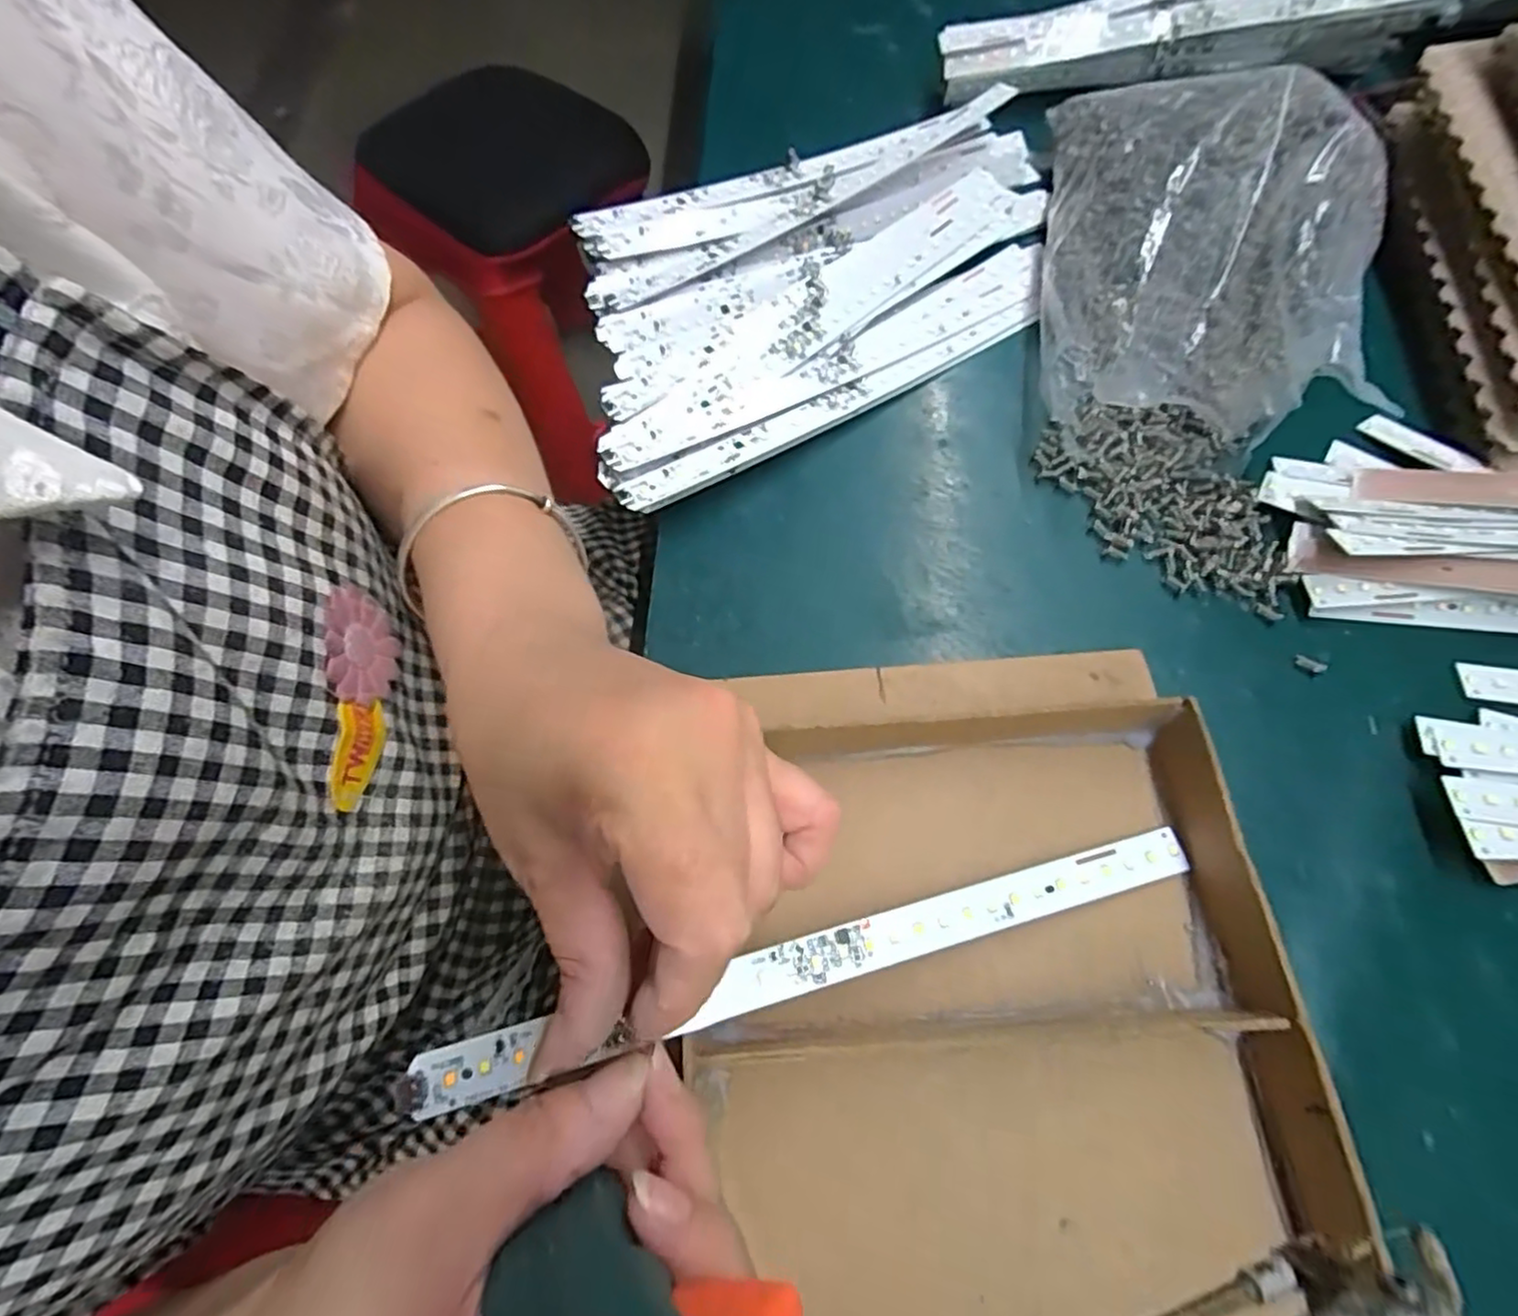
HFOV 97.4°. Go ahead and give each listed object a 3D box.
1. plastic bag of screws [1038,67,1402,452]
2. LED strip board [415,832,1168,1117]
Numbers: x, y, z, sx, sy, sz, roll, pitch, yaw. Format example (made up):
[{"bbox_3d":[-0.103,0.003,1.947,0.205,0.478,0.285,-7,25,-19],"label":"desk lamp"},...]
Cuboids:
[{"bbox_3d":[0.220,-0.225,0.347,0.116,0.089,0.233,11,68,10],"label":"plastic bag of screws"},{"bbox_3d":[0.029,0.103,0.234,0.280,0.008,0.017,-11,67,-14],"label":"LED strip board"}]

